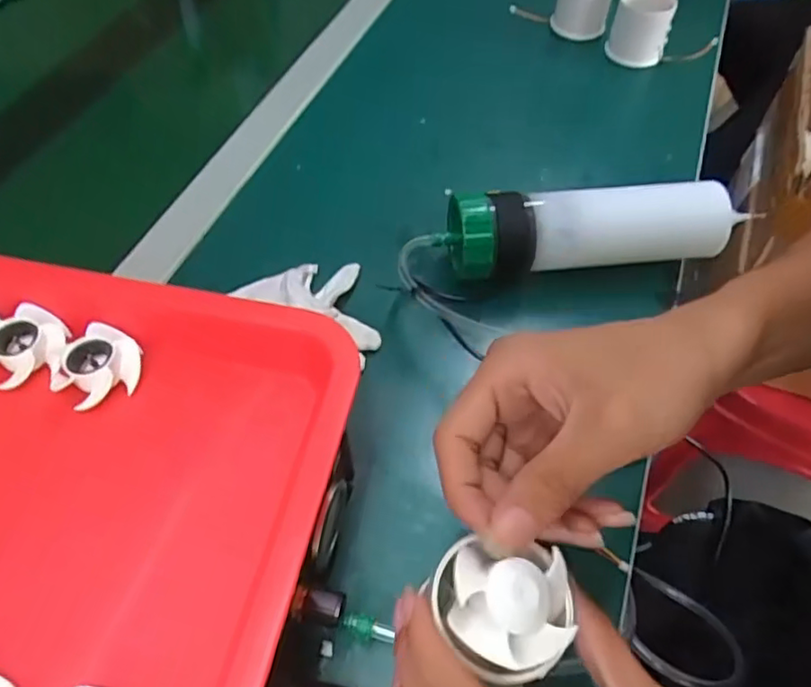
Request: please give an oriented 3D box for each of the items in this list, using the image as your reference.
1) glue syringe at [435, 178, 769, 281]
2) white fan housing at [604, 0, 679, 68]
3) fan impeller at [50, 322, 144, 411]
[{"bbox_3d":[0.133,-0.085,0.429,0.217,0.051,0.050,-9,55,-5],"label":"glue syringe"},{"bbox_3d":[0.235,-0.317,0.606,0.056,0.063,0.057,17,56,13],"label":"white fan housing"},{"bbox_3d":[-0.156,0.013,0.312,0.035,0.017,0.040,22,58,16],"label":"fan impeller"}]

